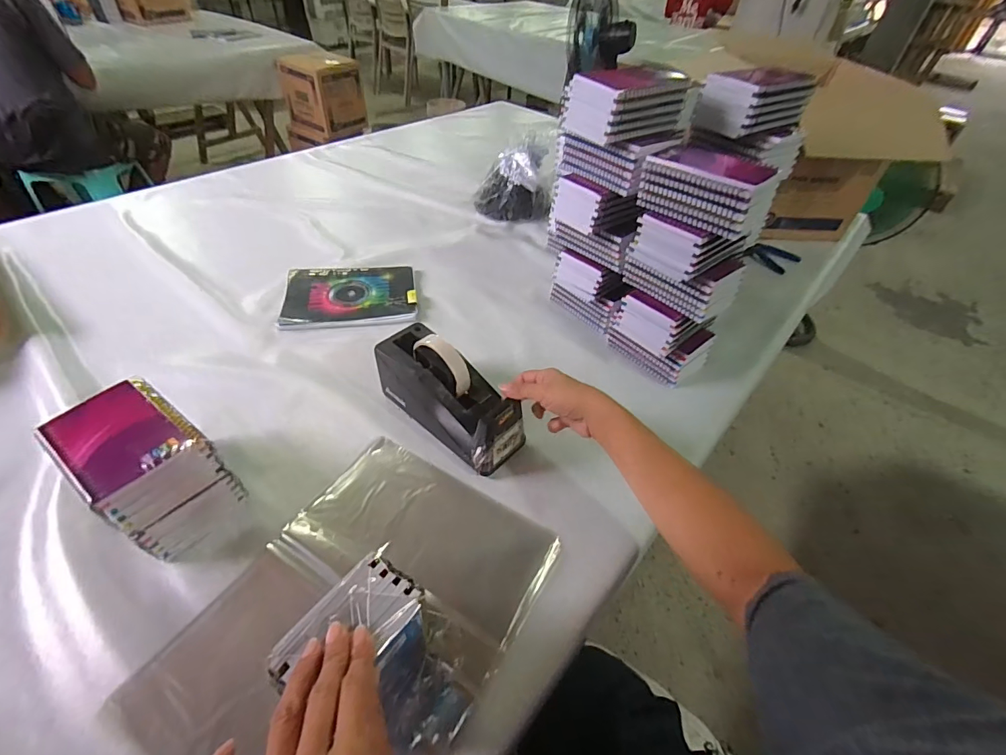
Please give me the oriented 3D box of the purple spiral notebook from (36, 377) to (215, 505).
[{"bbox_3d":[-0.368,0.054,0.423,0.130,0.013,0.095,30,51,21],"label":"purple spiral notebook"}]

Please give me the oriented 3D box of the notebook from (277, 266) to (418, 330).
[{"bbox_3d":[-0.267,-0.149,0.770,0.220,0.013,0.178,-5,48,-10],"label":"notebook"}]

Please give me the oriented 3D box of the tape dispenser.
[{"bbox_3d":[-0.068,0.020,0.546,0.209,0.113,0.073,39,55,16],"label":"tape dispenser"}]

